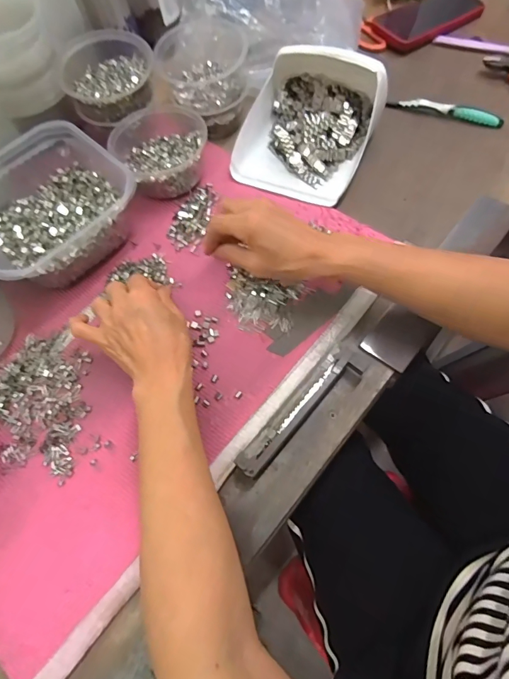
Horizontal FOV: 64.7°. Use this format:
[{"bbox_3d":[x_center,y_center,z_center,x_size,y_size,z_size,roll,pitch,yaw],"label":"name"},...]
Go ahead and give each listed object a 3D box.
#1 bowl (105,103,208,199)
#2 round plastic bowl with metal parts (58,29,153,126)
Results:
[{"bbox_3d":[-0.115,-0.236,0.504,0.112,0.049,0.131,-26,67,-7],"label":"bowl"},{"bbox_3d":[-0.181,-0.325,0.508,0.109,0.058,0.103,-2,65,5],"label":"round plastic bowl with metal parts"}]

